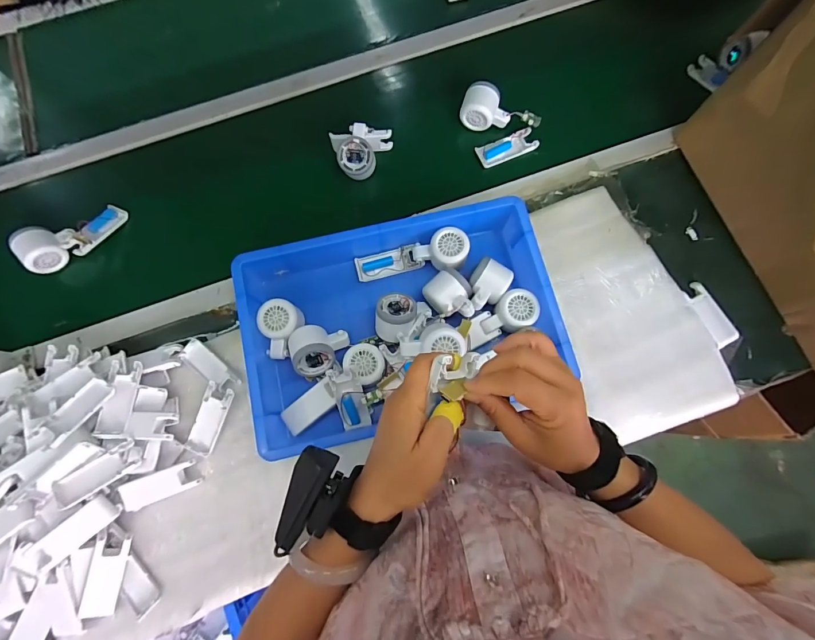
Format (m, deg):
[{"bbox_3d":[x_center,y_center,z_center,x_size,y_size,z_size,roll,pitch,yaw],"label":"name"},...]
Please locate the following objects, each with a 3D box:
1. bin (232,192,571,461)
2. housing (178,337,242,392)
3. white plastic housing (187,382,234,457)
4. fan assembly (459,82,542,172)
[{"bbox_3d":[-0.011,-0.001,0.567,0.429,0.080,0.288,-13,77,-2],"label":"bin"},{"bbox_3d":[-0.299,0.071,0.587,0.100,0.014,0.033,37,80,8],"label":"housing"},{"bbox_3d":[-0.290,0.146,0.571,0.039,0.015,0.102,21,89,-2],"label":"white plastic housing"},{"bbox_3d":[0.154,-0.341,0.667,0.103,0.068,0.128,-25,78,-5],"label":"fan assembly"}]

